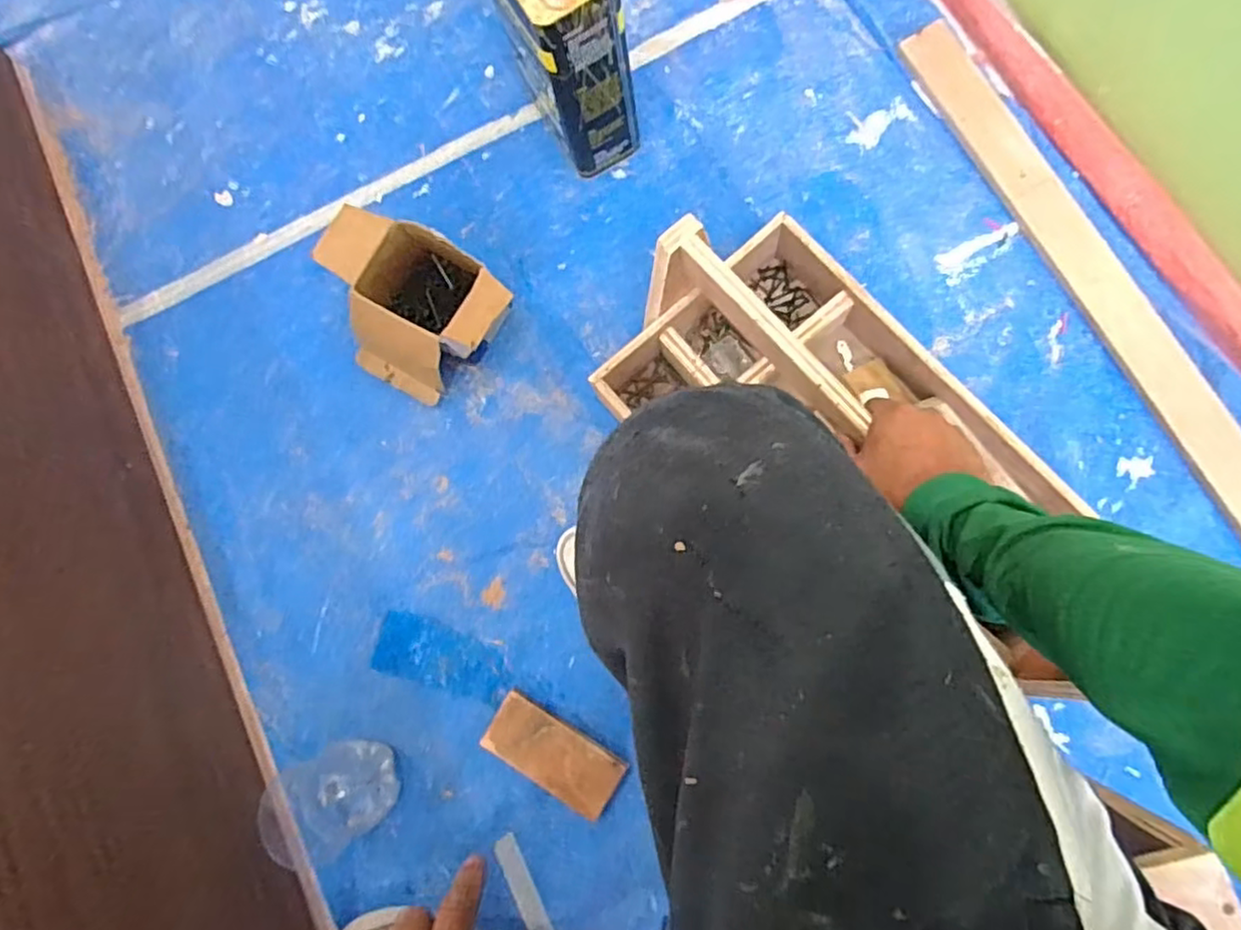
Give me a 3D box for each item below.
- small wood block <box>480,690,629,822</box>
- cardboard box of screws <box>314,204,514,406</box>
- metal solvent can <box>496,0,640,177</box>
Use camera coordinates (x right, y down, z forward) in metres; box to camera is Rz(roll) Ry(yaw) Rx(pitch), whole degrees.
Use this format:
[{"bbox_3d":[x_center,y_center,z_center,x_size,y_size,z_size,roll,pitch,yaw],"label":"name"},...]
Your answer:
[{"bbox_3d":[-0.072,0.317,0.730,0.149,0.019,0.066,31,87,8],"label":"small wood block"},{"bbox_3d":[-0.231,-0.171,0.761,0.206,0.119,0.166,31,87,8],"label":"cardboard box of screws"},{"bbox_3d":[-0.058,-0.445,0.706,0.086,0.247,0.157,-32,82,1],"label":"metal solvent can"}]

